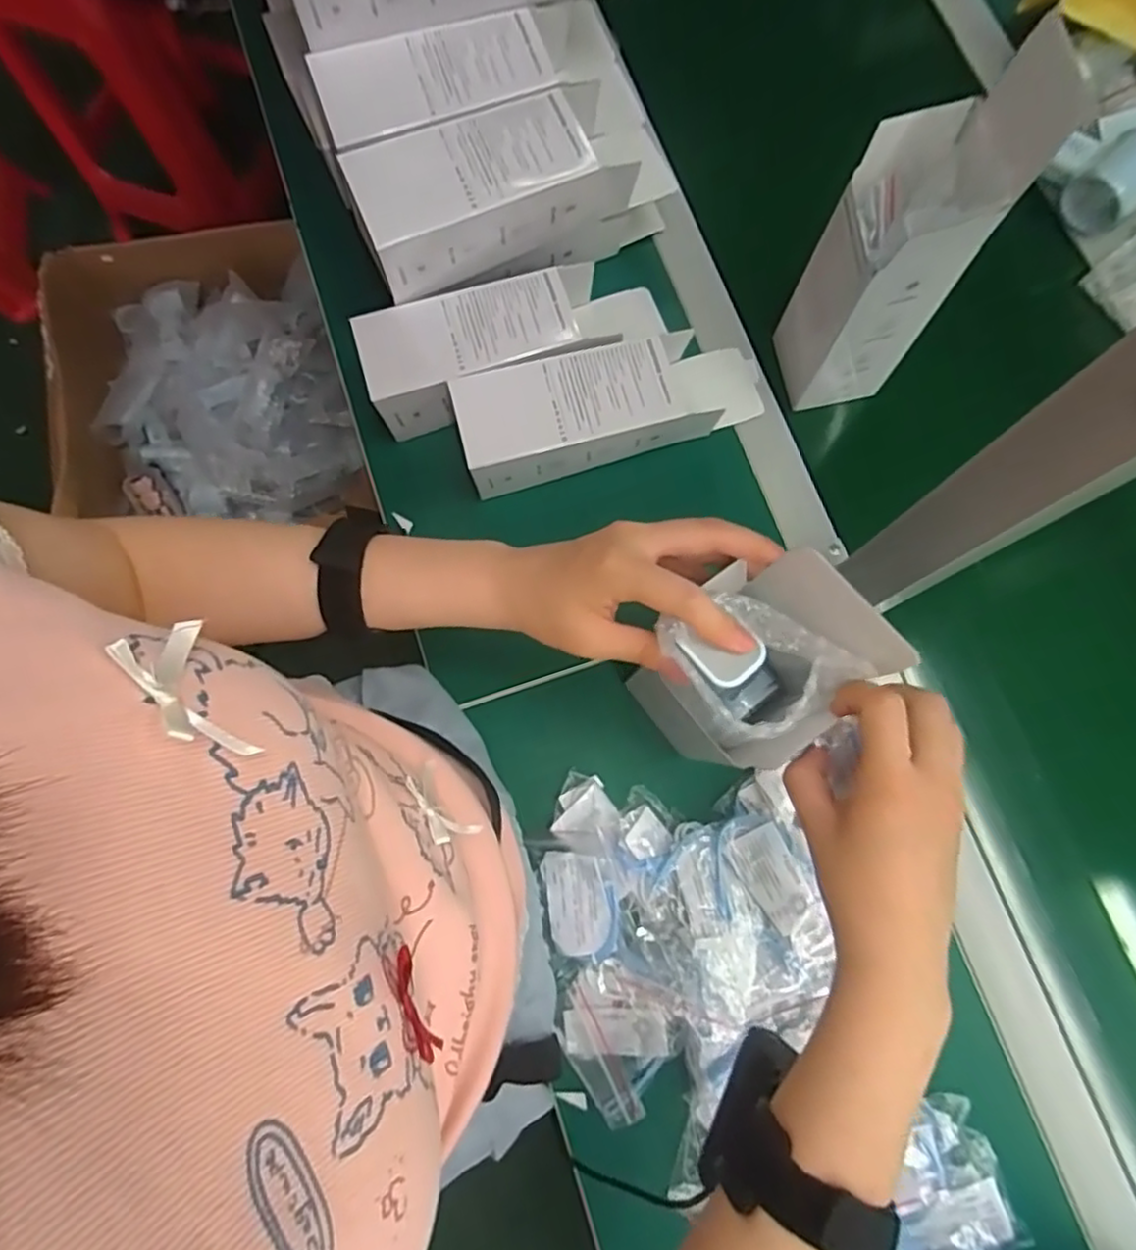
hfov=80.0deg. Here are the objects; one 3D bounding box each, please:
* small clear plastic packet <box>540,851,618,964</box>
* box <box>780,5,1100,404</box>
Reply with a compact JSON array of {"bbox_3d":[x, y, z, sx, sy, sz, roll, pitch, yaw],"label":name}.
[{"bbox_3d":[0.009,0.195,0.468,0.050,0.010,0.075,-13,84,19],"label":"small clear plastic packet"},{"bbox_3d":[0.215,-0.249,0.454,0.075,0.230,0.082,-11,77,-1],"label":"box"}]

